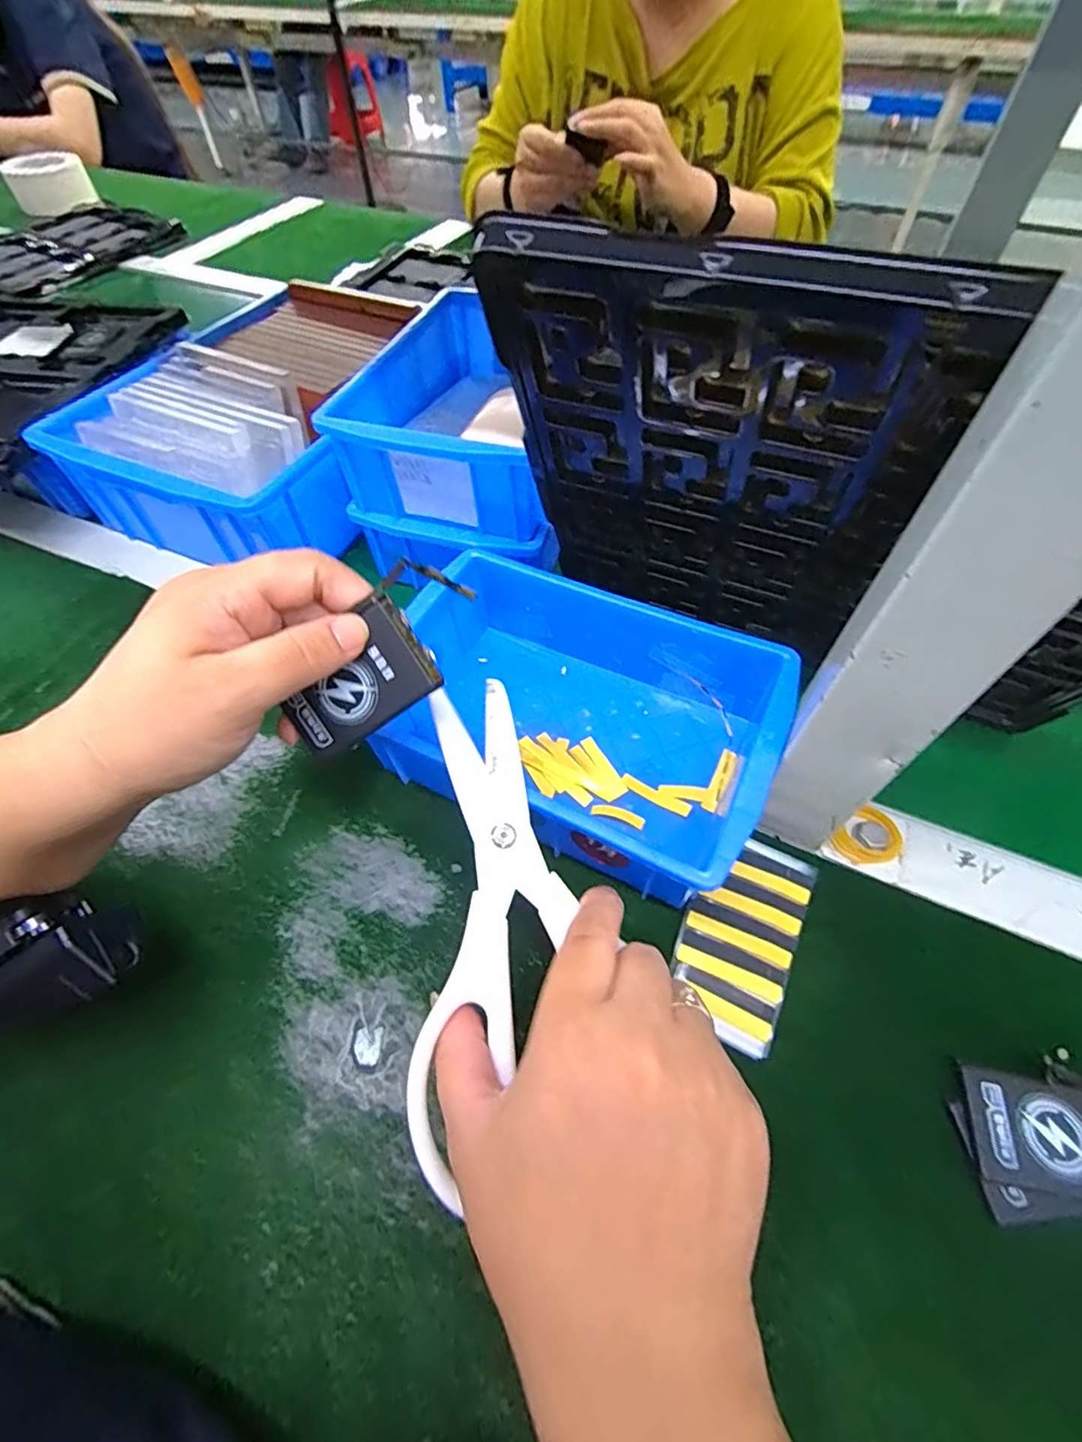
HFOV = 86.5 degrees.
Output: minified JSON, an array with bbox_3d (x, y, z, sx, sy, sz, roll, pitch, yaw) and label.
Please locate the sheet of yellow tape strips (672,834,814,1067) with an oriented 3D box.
[{"bbox_3d":[0.096,0.100,0.272,0.049,0.005,0.093,24,59,17],"label":"sheet of yellow tape strips"}]

